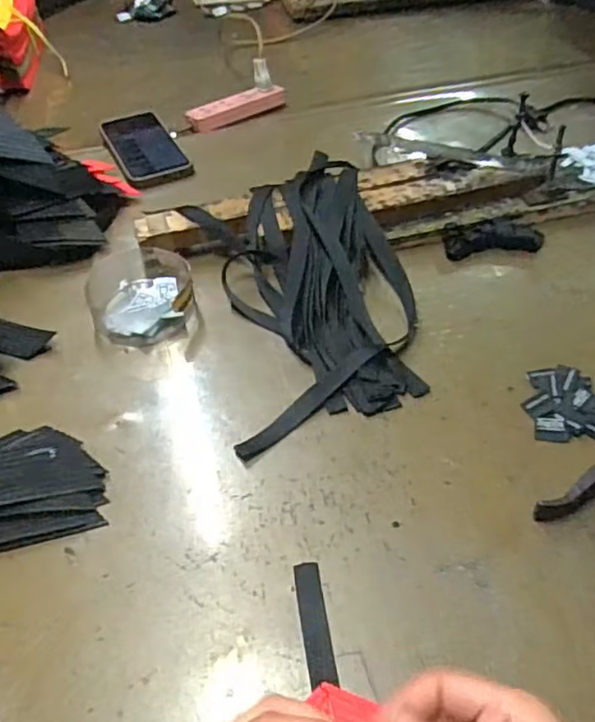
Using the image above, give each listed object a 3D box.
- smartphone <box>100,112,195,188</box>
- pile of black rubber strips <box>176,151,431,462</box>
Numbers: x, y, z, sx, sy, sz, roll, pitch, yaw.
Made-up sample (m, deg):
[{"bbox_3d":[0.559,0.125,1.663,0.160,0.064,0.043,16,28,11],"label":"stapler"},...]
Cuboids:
[{"bbox_3d":[-0.200,-0.276,0.799,0.081,0.009,0.179,-22,50,-17],"label":"smartphone"},{"bbox_3d":[0.009,-0.077,0.582,0.181,0.049,0.305,-12,48,-9],"label":"pile of black rubber strips"}]

